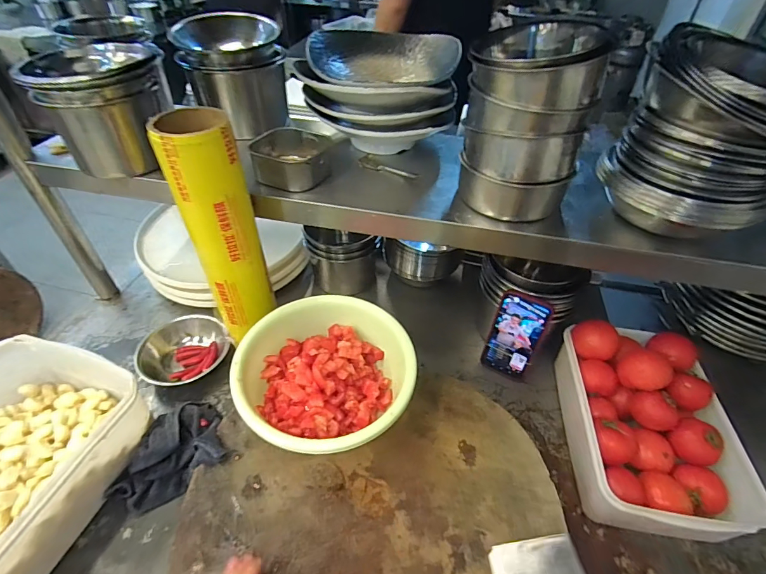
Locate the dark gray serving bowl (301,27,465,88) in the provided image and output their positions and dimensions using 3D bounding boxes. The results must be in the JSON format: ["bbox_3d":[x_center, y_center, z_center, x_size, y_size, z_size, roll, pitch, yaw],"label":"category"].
[{"bbox_3d":[-0.002,-0.376,0.647,0.238,0.060,0.135,-12,46,-14],"label":"dark gray serving bowl"}]

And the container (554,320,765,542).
[{"bbox_3d":[0.384,0.196,0.574,0.197,0.122,0.281,6,44,4],"label":"container"}]

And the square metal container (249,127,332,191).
[{"bbox_3d":[-0.137,-0.193,0.589,0.116,0.046,0.108,6,44,4],"label":"square metal container"}]

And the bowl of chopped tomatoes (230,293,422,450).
[{"bbox_3d":[-0.076,0.120,0.538,0.220,0.089,0.227,1,44,-1],"label":"bowl of chopped tomatoes"}]

